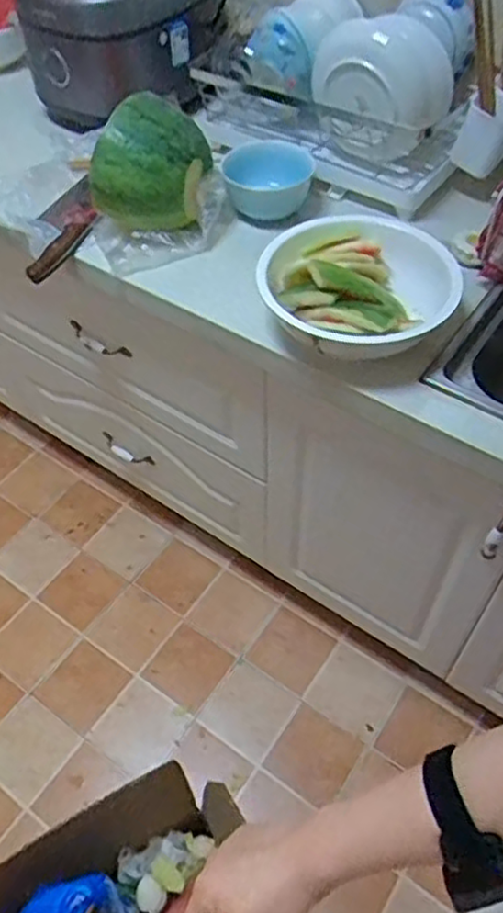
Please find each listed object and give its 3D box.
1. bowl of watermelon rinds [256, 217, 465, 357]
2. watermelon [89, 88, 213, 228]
[{"bbox_3d":[0.129,-0.206,0.847,0.225,0.077,0.214,-1,52,1],"label":"bowl of watermelon rinds"},{"bbox_3d":[-0.138,-0.406,0.963,0.141,0.161,0.142,12,53,10],"label":"watermelon"}]

